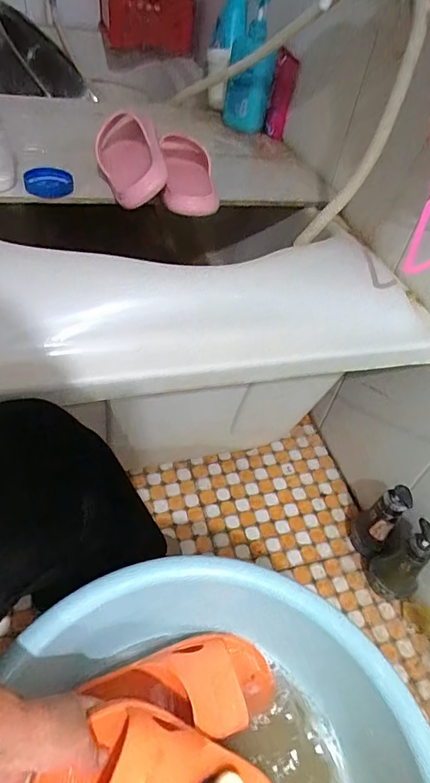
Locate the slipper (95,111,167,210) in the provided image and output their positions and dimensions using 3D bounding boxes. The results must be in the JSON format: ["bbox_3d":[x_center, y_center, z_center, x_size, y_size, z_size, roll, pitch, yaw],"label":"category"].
[{"bbox_3d":[-0.132,-0.352,0.729,0.085,0.105,0.201,-7,50,-16],"label":"slipper"}]

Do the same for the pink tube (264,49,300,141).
[{"bbox_3d":[0.127,-0.570,0.924,0.043,0.186,0.030,5,74,-1],"label":"pink tube"}]

